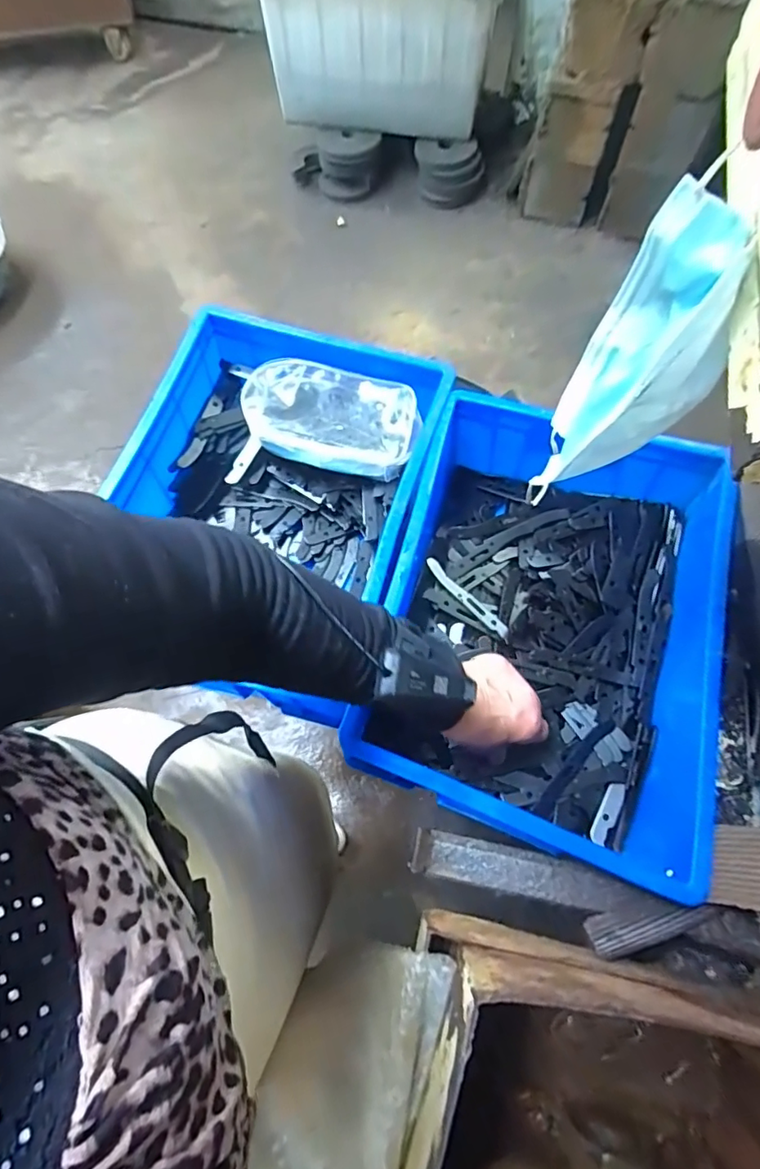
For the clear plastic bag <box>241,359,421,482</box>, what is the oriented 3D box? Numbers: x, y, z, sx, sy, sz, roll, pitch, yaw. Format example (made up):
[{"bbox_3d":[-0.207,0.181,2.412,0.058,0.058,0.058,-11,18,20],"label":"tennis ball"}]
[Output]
[{"bbox_3d":[-0.053,-0.191,0.608,0.192,0.054,0.108,8,70,5],"label":"clear plastic bag"}]

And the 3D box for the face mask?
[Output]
[{"bbox_3d":[0.144,-0.119,0.298,0.065,0.152,0.095,27,73,11],"label":"face mask"}]

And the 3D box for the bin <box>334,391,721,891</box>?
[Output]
[{"bbox_3d":[0.164,0.031,0.536,0.300,0.136,0.424,15,71,7],"label":"bin"}]

